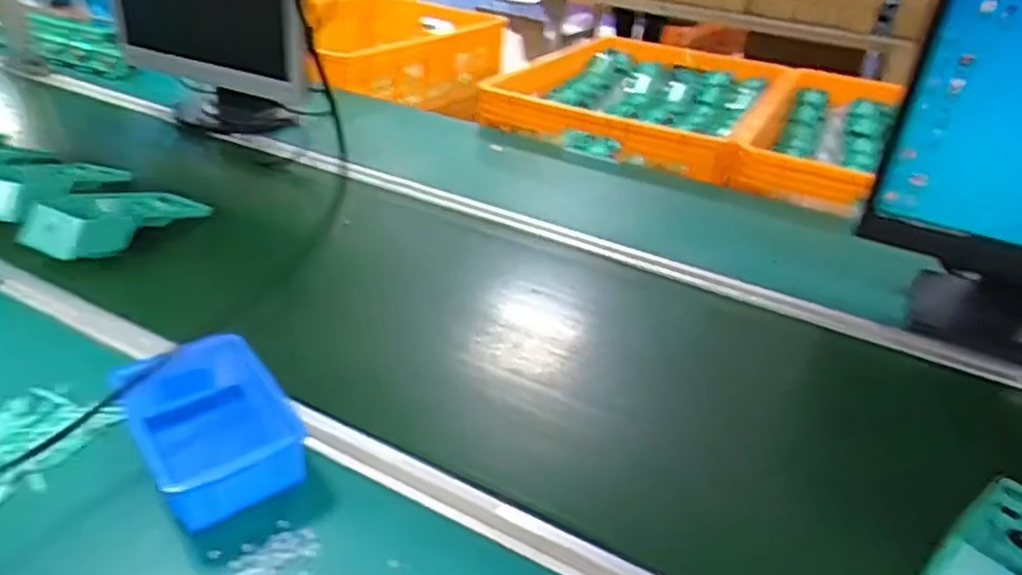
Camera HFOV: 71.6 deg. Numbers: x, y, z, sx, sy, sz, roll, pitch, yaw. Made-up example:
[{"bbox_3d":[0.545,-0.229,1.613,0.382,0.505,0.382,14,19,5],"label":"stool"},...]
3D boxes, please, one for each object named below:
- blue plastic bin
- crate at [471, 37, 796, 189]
[{"bbox_3d":[-0.223,0.103,0.527,0.099,0.060,0.131,-18,38,-35],"label":"blue plastic bin"},{"bbox_3d":[0.281,-0.378,1.480,0.489,0.126,0.635,19,33,21],"label":"crate"}]

